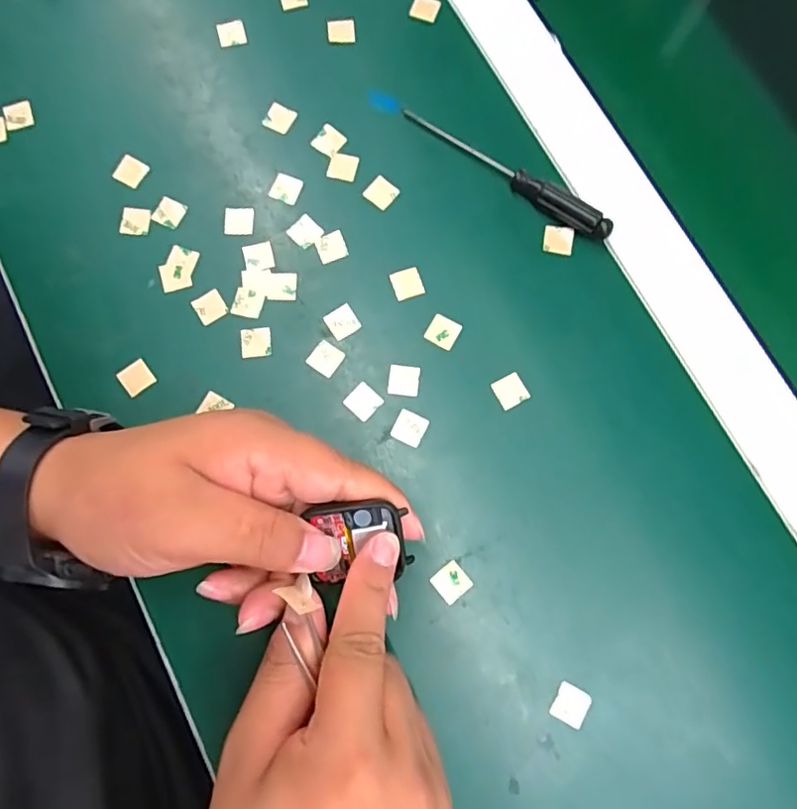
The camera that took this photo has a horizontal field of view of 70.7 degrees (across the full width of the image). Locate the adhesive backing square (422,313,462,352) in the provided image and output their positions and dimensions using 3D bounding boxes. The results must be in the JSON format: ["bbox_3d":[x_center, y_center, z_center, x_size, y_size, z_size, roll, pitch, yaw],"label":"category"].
[{"bbox_3d":[0.024,-0.039,0.297,0.016,0.004,0.016,29,80,6],"label":"adhesive backing square"}]

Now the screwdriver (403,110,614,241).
[{"bbox_3d":[0.058,-0.128,0.307,0.131,0.019,0.010,36,81,7],"label":"screwdriver"}]

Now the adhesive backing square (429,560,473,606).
[{"bbox_3d":[0.026,0.087,0.274,0.016,0.004,0.016,-39,82,-7],"label":"adhesive backing square"}]

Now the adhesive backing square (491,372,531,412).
[{"bbox_3d":[0.058,-0.007,0.292,0.016,0.004,0.016,-26,83,-3],"label":"adhesive backing square"}]

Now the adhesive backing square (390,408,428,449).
[{"bbox_3d":[0.006,0.012,0.289,0.016,0.004,0.016,26,84,4],"label":"adhesive backing square"}]

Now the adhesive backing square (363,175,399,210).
[{"bbox_3d":[-0.010,-0.118,0.314,0.016,0.004,0.015,39,92,6],"label":"adhesive backing square"}]

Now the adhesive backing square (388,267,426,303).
[{"bbox_3d":[0.005,-0.065,0.304,0.016,0.004,0.016,-17,85,-5],"label":"adhesive backing square"}]

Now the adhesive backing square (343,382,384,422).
[{"bbox_3d":[-0.018,-0.001,0.291,0.016,0.004,0.016,43,83,1],"label":"adhesive backing square"}]

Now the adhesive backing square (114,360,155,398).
[{"bbox_3d":[-0.137,-0.014,0.294,0.015,0.004,0.015,-37,86,-9],"label":"adhesive backing square"}]

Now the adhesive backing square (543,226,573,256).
[{"bbox_3d":[0.088,-0.090,0.308,0.016,0.004,0.015,9,89,2],"label":"adhesive backing square"}]

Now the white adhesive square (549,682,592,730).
[{"bbox_3d":[0.081,0.141,0.262,0.016,0.004,0.016,28,80,5],"label":"white adhesive square"}]

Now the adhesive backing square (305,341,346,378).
[{"bbox_3d":[-0.038,-0.024,0.296,0.016,0.004,0.015,32,81,0],"label":"adhesive backing square"}]

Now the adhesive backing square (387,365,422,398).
[{"bbox_3d":[0.003,-0.012,0.293,0.016,0.004,0.016,5,84,1],"label":"adhesive backing square"}]

